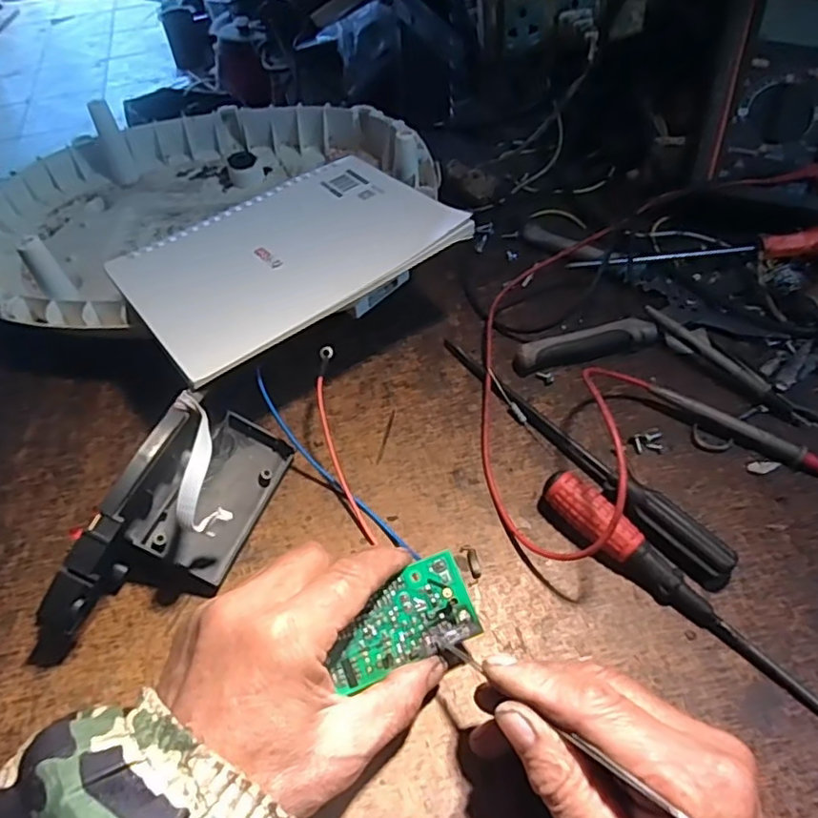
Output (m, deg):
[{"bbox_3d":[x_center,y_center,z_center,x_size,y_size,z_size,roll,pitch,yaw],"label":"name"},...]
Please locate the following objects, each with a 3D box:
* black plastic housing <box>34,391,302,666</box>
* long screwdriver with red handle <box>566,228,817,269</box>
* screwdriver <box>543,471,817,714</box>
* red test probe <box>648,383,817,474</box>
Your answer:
[{"bbox_3d":[-0.126,0.056,0.315,0.059,0.071,0.155,25,59,21],"label":"black plastic housing"},{"bbox_3d":[0.221,-0.115,0.462,0.207,0.021,0.016,-7,53,-1],"label":"long screwdriver with red handle"},{"bbox_3d":[0.138,0.093,0.315,0.022,0.026,0.167,-38,59,-22],"label":"screwdriver"},{"bbox_3d":[0.208,0.014,0.376,0.121,0.018,0.013,26,59,21],"label":"red test probe"}]

